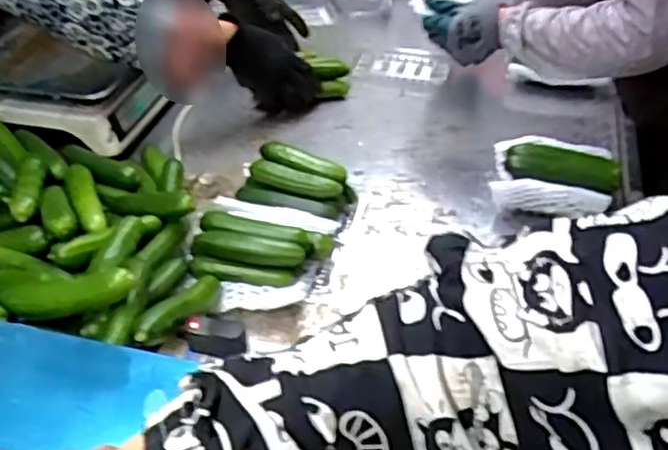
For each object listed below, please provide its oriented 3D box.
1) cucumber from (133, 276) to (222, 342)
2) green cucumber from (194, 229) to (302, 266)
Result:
[{"bbox_3d":[-0.146,0.080,0.654,0.024,0.027,0.130,9,15,18],"label":"cucumber"},{"bbox_3d":[-0.090,0.027,0.727,0.117,0.030,0.024,2,31,5],"label":"green cucumber"}]

